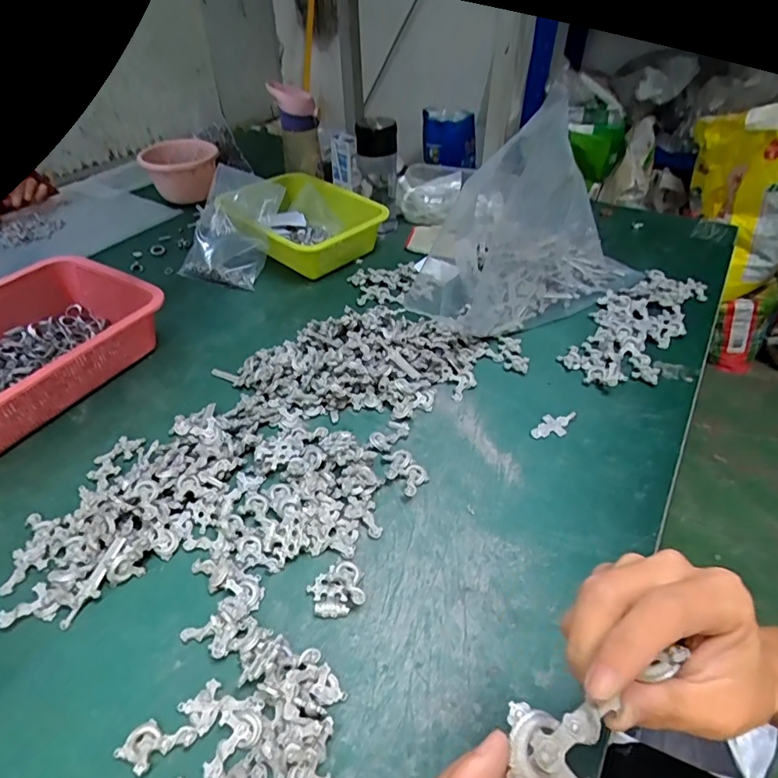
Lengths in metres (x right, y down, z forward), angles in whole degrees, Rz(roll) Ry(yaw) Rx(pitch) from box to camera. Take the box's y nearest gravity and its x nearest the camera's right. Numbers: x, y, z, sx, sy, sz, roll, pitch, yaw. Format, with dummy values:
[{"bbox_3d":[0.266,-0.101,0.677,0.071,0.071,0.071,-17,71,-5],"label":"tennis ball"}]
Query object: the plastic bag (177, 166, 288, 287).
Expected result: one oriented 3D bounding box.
[{"bbox_3d":[-0.263,-0.262,0.816,0.182,0.184,0.060,21,7,25],"label":"plastic bag"}]

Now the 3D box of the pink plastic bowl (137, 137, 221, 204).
[{"bbox_3d":[-0.403,-0.424,0.985,0.148,0.089,0.121,-15,45,-16],"label":"pink plastic bowl"}]

